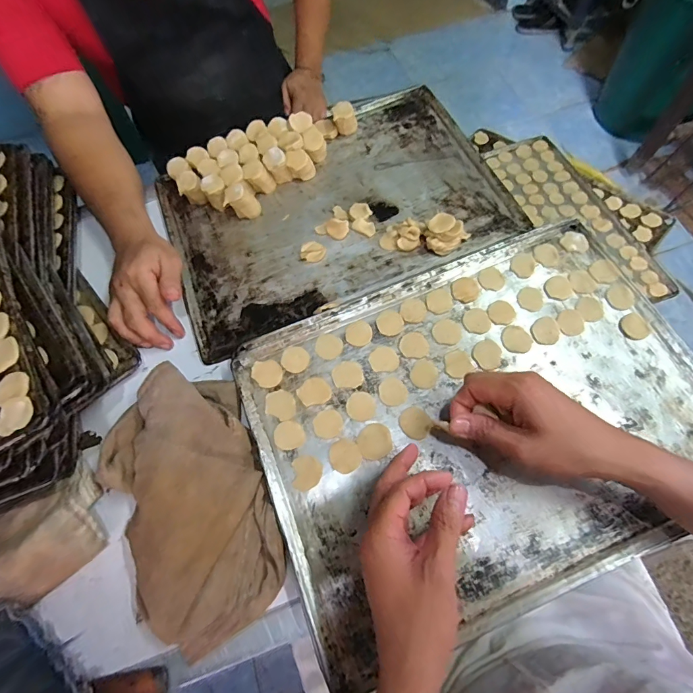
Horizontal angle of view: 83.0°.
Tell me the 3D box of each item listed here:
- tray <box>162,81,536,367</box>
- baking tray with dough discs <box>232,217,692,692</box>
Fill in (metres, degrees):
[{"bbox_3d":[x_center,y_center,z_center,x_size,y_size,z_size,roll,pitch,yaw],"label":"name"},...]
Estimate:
[{"bbox_3d":[-0.022,-0.203,0.543,0.441,0.058,0.303,-23,67,-7],"label":"tray"},{"bbox_3d":[0.139,0.064,0.407,0.449,0.032,0.331,-20,67,-9],"label":"baking tray with dough discs"}]

